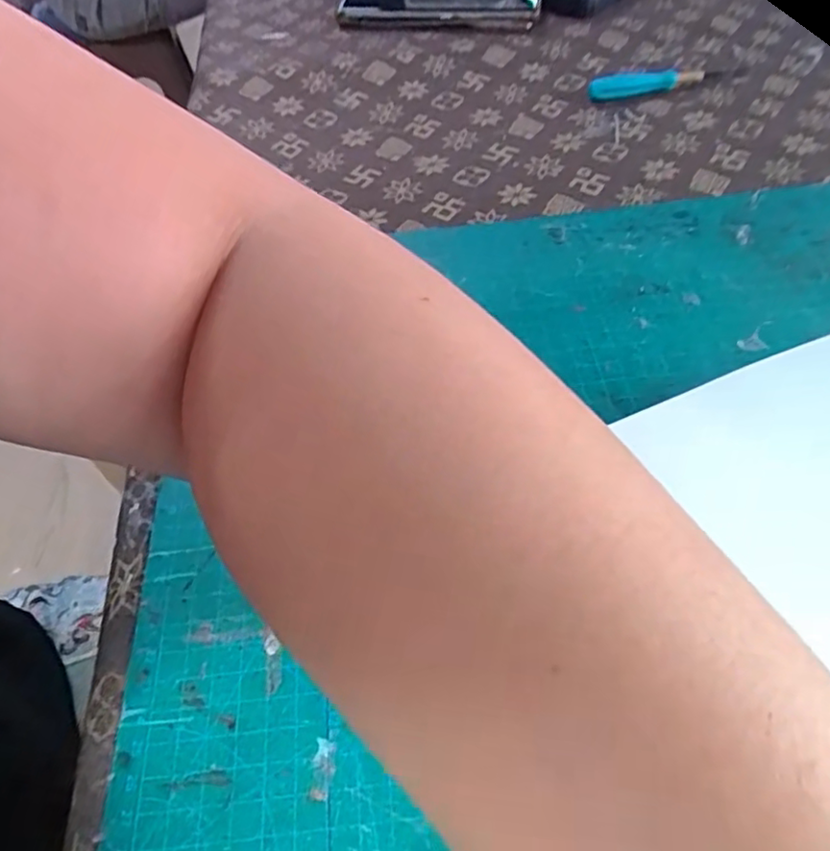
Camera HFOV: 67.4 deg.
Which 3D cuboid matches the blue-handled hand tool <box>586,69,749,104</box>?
[{"bbox_3d":[0.179,-0.244,0.434,0.115,0.015,0.019,-13,54,-5],"label":"blue-handled hand tool"}]

